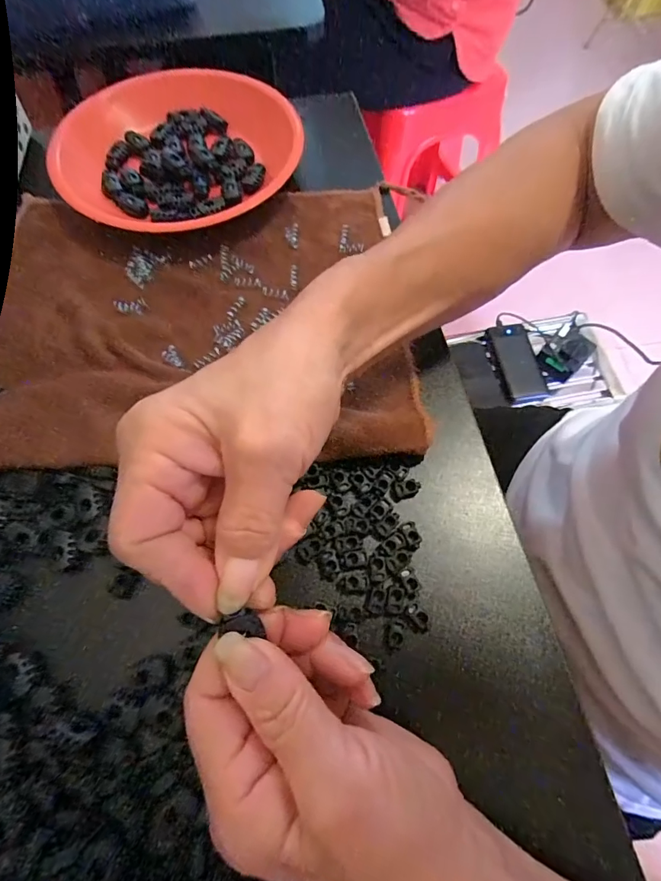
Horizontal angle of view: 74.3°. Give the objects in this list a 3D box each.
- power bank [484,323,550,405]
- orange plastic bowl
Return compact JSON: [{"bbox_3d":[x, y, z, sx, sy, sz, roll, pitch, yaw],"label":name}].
[{"bbox_3d":[0.344,-0.145,0.813,0.075,0.018,0.156,-7,66,-3],"label":"power bank"},{"bbox_3d":[-0.114,-0.238,0.355,0.173,0.036,0.193,10,66,4],"label":"orange plastic bowl"}]

